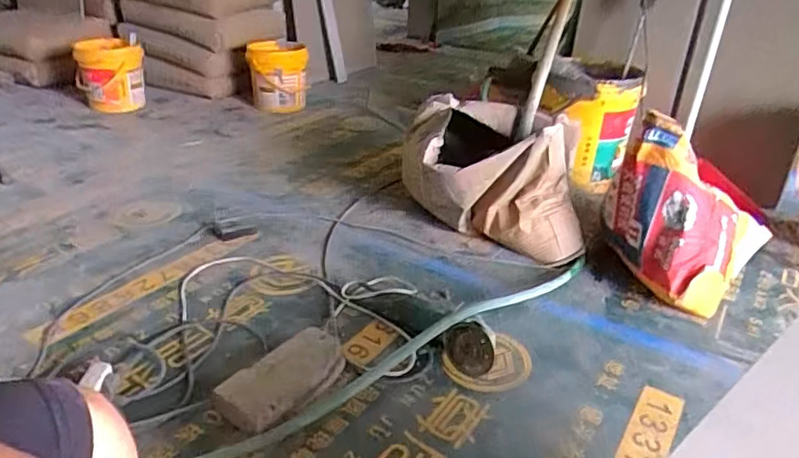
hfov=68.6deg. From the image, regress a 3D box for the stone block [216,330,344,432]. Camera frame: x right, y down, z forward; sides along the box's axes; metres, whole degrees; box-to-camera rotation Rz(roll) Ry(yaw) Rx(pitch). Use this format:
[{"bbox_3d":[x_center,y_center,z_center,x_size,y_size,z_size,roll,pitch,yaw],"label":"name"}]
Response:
[{"bbox_3d":[-0.183,0.240,0.962,0.114,0.067,0.216,25,36,37],"label":"stone block"}]

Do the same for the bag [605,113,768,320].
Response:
[{"bbox_3d":[0.602,-0.050,1.238,0.323,0.317,0.277,18,32,29],"label":"bag"}]

